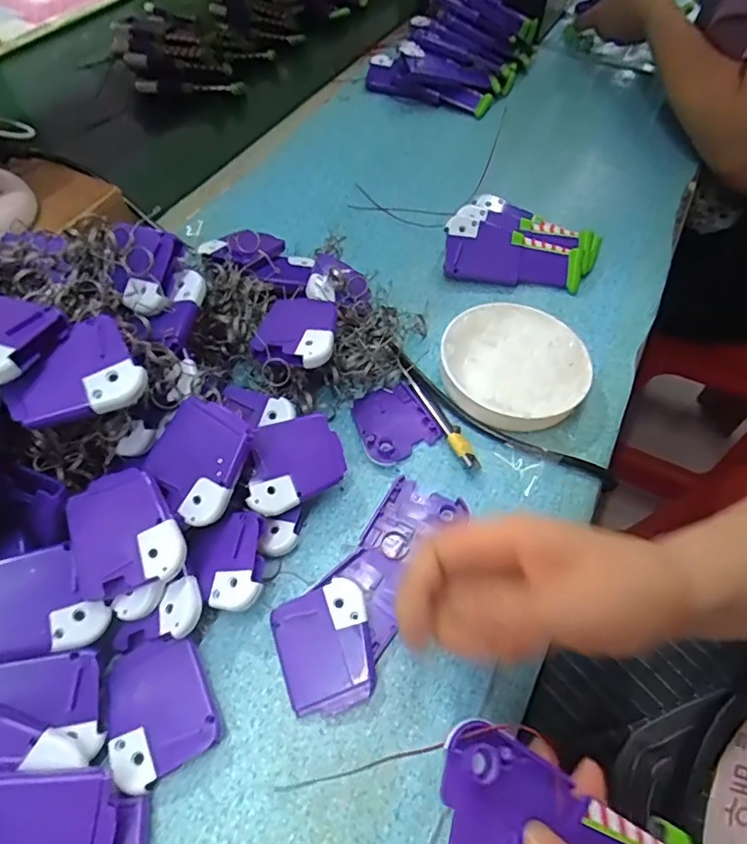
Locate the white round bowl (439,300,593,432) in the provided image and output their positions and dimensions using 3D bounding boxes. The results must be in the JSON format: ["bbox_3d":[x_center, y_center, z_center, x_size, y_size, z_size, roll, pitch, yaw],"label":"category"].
[{"bbox_3d":[0.101,-0.040,0.391,0.101,0.031,0.110,1,57,-1],"label":"white round bowl"}]

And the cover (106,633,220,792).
[{"bbox_3d":[-0.109,0.145,0.270,0.050,0.013,0.062,-24,60,-16],"label":"cover"}]

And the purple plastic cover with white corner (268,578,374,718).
[{"bbox_3d":[-0.025,0.124,0.288,0.051,0.014,0.062,-17,59,-12],"label":"purple plastic cover with white corner"}]

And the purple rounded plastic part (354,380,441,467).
[{"bbox_3d":[0.013,-0.001,0.373,0.051,0.005,0.057,-23,60,-16],"label":"purple rounded plastic part"}]

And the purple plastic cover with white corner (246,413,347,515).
[{"bbox_3d":[-0.049,0.023,0.320,0.060,0.006,0.050,-18,79,-19],"label":"purple plastic cover with white corner"}]

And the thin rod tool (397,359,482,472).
[{"bbox_3d":[0.046,-0.007,0.373,0.014,0.014,0.099,-23,60,-15],"label":"thin rod tool"}]

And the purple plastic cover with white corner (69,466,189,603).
[{"bbox_3d":[-0.130,0.057,0.278,0.054,0.011,0.061,-19,71,-6],"label":"purple plastic cover with white corner"}]

